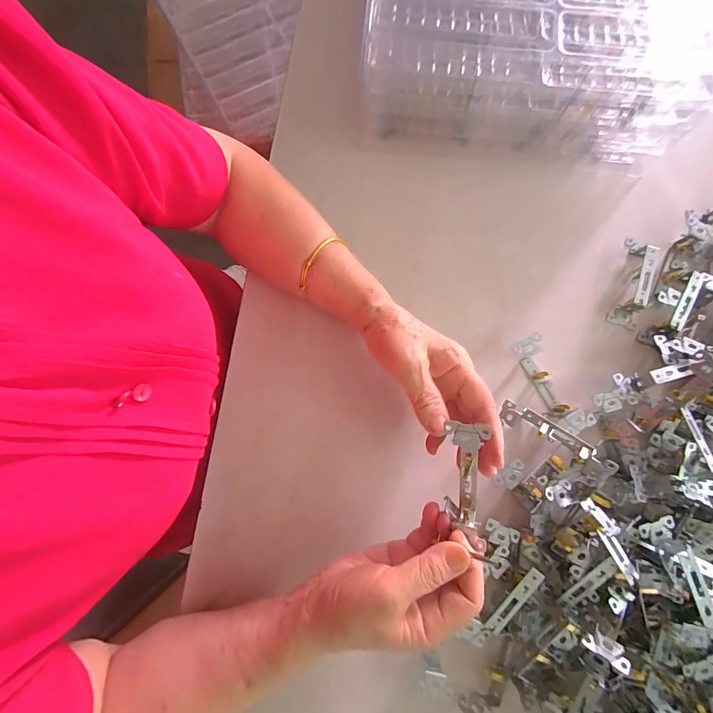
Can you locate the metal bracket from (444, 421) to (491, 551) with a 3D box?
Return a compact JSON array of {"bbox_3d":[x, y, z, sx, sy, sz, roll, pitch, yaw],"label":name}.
[{"bbox_3d":[0.084,0.097,0.278,0.026,0.035,0.100,-8,111,-2],"label":"metal bracket"}]

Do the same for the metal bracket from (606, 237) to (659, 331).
[{"bbox_3d":[0.306,-0.084,0.391,0.028,0.027,0.106,21,81,4],"label":"metal bracket"}]

